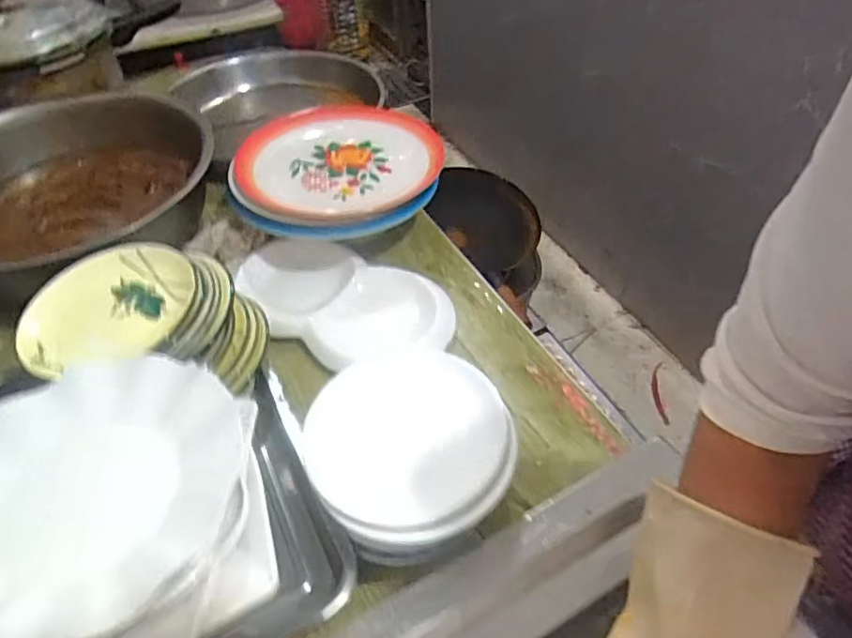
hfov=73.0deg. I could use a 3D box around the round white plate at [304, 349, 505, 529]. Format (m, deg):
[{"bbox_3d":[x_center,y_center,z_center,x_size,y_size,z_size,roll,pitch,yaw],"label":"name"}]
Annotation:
[{"bbox_3d":[-0.019,0.087,0.470,0.156,0.027,0.170,-2,47,2],"label":"round white plate"}]

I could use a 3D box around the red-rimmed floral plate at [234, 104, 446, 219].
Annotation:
[{"bbox_3d":[-0.111,-0.218,0.781,0.276,0.031,0.249,-16,49,-11],"label":"red-rimmed floral plate"}]

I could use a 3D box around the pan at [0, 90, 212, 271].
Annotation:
[{"bbox_3d":[-0.448,-0.179,0.774,0.349,0.114,0.359,-2,47,2],"label":"pan"}]

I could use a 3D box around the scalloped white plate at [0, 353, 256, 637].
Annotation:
[{"bbox_3d":[-0.235,0.116,0.393,0.210,0.034,0.213,-2,47,2],"label":"scalloped white plate"}]

